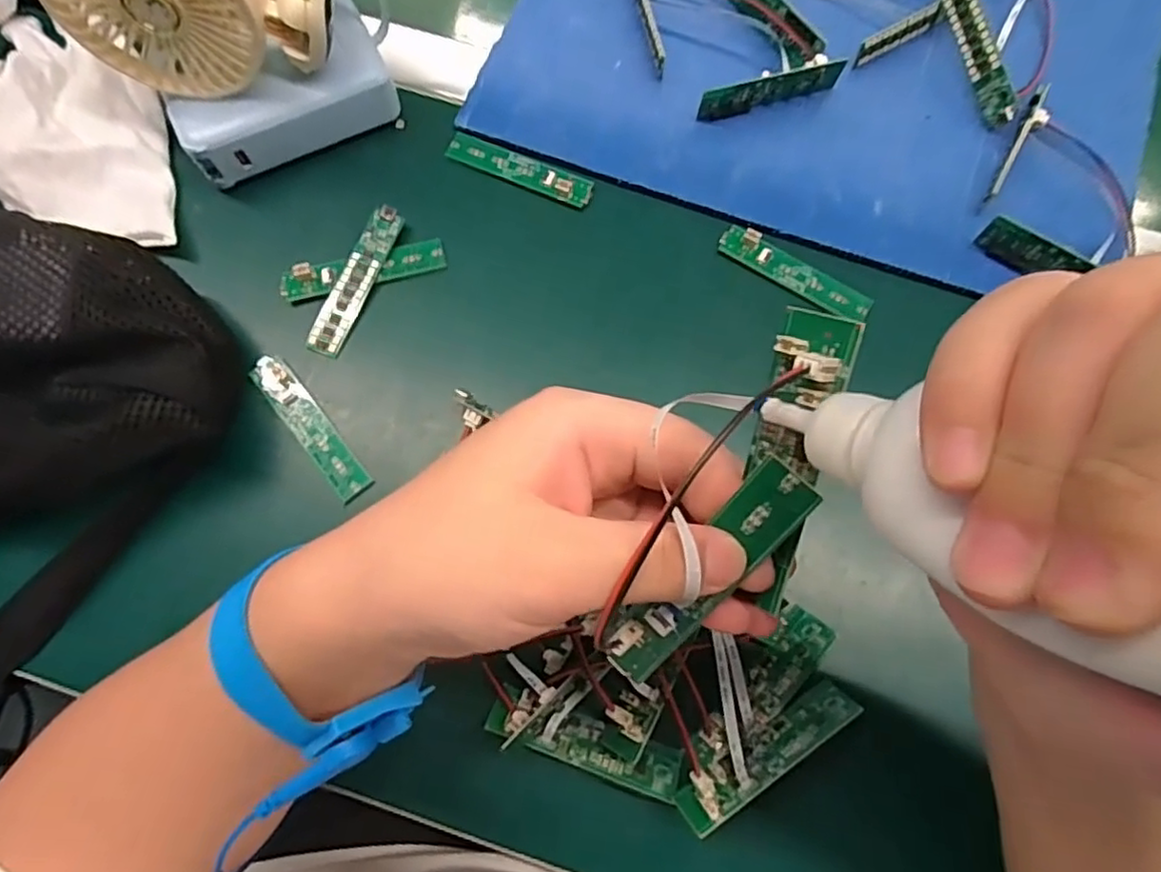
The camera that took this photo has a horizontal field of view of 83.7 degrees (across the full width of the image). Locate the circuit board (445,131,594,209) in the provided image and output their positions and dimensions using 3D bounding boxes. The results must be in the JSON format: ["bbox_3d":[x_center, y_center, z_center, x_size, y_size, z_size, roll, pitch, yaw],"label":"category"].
[{"bbox_3d":[-0.034,-0.148,0.358,0.085,0.007,0.017,23,75,5],"label":"circuit board"}]

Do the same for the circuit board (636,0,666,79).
[{"bbox_3d":[0.039,-0.248,0.376,0.010,0.019,0.084,-10,74,-4],"label":"circuit board"}]

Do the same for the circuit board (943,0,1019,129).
[{"bbox_3d":[0.223,-0.213,0.360,0.007,0.017,0.082,-21,91,-38],"label":"circuit board"}]

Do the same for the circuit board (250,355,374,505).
[{"bbox_3d":[-0.134,-0.006,0.320,0.018,0.006,0.083,-38,78,-11],"label":"circuit board"}]

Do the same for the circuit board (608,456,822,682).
[{"bbox_3d":[0.033,0.041,0.181,0.018,0.010,0.082,38,116,9],"label":"circuit board"}]

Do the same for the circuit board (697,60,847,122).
[{"bbox_3d":[0.106,-0.191,0.359,0.081,0.018,0.005,-15,53,-4],"label":"circuit board"}]

